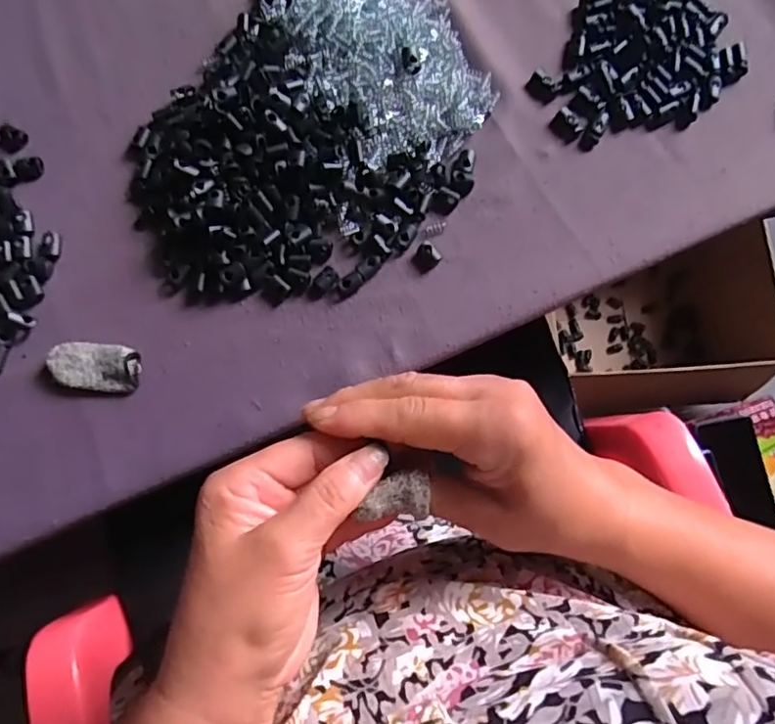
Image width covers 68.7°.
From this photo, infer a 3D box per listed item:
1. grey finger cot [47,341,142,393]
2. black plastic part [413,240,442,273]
[{"bbox_3d":[-0.171,0.003,0.332,0.049,0.010,0.027,6,79,-3],"label":"grey finger cot"},{"bbox_3d":[0.024,-0.065,0.353,0.017,0.005,0.015,-40,85,-10],"label":"black plastic part"}]

